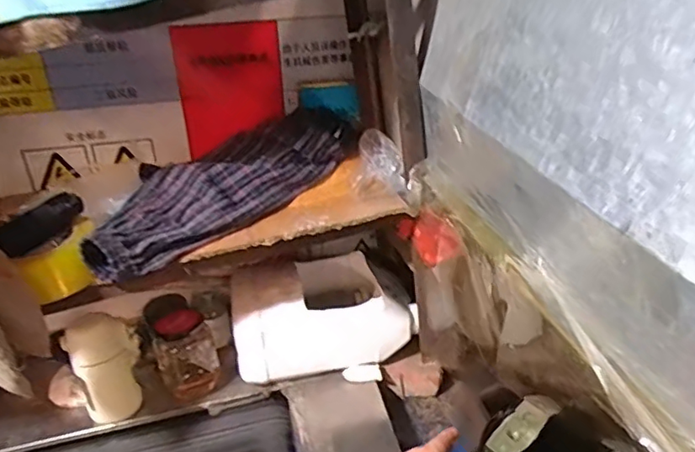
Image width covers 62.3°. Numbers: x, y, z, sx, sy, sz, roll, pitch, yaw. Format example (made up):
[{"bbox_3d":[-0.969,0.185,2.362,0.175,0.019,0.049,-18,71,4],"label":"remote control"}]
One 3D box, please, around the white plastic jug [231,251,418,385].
[{"bbox_3d":[-0.041,0.129,0.914,0.281,0.125,0.192,-8,30,-1],"label":"white plastic jug"}]

